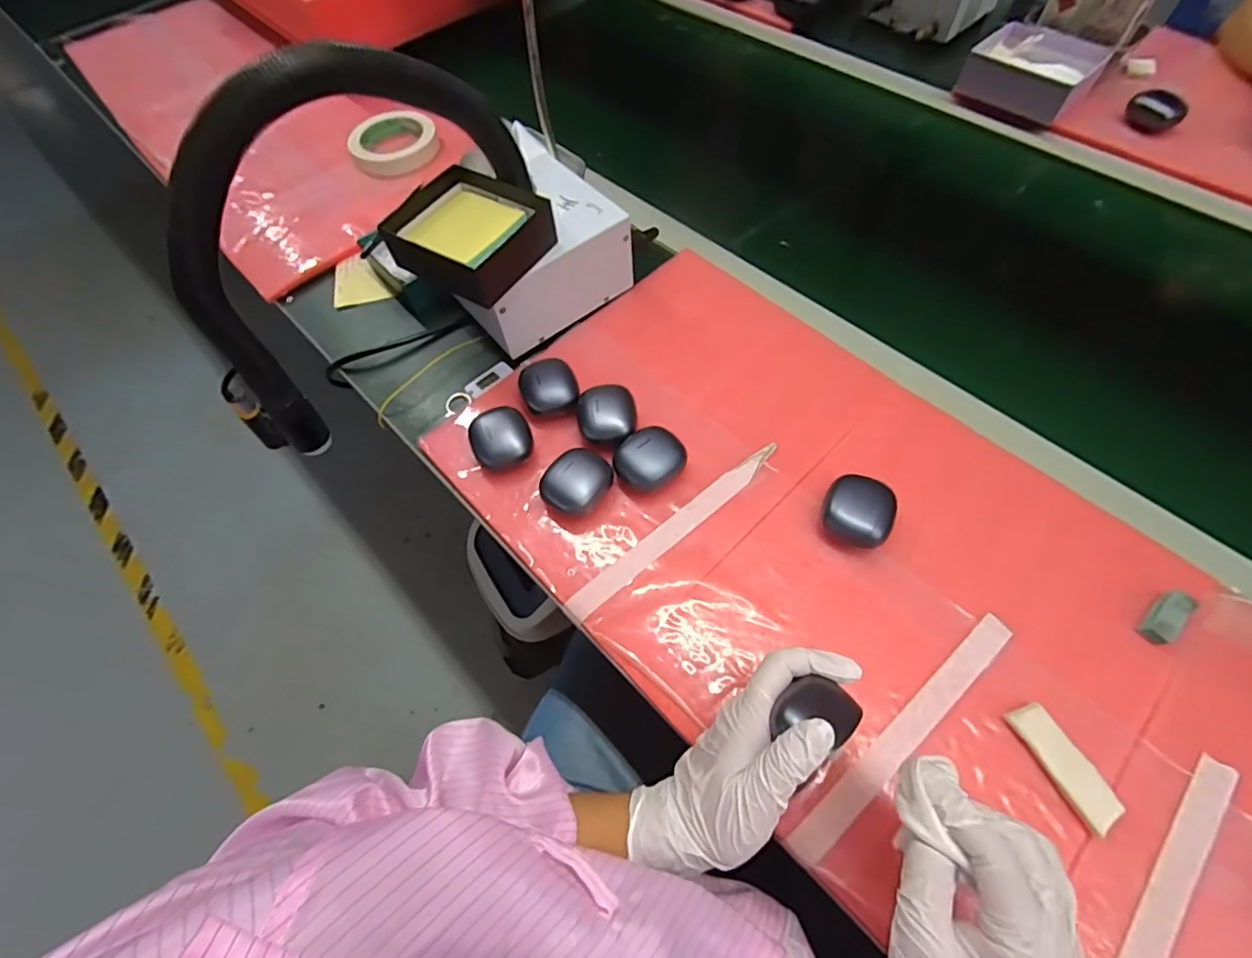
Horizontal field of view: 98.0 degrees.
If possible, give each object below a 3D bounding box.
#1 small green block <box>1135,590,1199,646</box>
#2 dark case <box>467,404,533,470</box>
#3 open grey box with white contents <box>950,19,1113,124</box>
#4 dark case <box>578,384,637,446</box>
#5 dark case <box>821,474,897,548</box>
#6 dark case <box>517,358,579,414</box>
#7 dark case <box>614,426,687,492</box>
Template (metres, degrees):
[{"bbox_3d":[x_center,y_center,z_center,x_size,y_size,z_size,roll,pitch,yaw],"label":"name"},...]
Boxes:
[{"bbox_3d":[0.369,0.094,0.369,0.041,0.011,0.017,-46,67,-4],"label":"small green block"},{"bbox_3d":[-0.109,-0.037,0.469,0.049,0.029,0.053,-19,61,-6],"label":"dark case"},{"bbox_3d":[0.516,-0.522,0.692,0.141,0.041,0.123,40,69,22],"label":"open grey box with white contents"},{"bbox_3d":[-0.016,-0.058,0.468,0.047,0.022,0.056,-10,61,-1],"label":"dark case"},{"bbox_3d":[0.178,0.025,0.417,0.049,0.031,0.049,22,65,15],"label":"dark case"},{"bbox_3d":[-0.069,-0.079,0.489,0.048,0.026,0.051,-19,61,-6],"label":"dark case"},{"bbox_3d":[0.020,-0.015,0.447,0.050,0.029,0.052,33,68,20],"label":"dark case"}]

